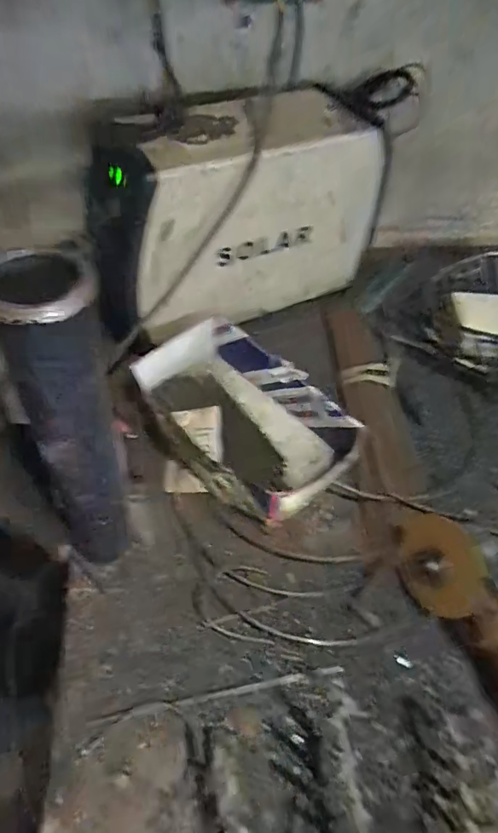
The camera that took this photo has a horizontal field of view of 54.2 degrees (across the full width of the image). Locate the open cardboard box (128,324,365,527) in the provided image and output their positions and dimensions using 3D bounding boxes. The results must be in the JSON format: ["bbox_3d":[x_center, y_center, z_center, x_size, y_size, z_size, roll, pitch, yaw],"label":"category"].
[{"bbox_3d":[-0.009,0.001,0.527,0.143,0.066,0.232,-32,60,-26],"label":"open cardboard box"}]

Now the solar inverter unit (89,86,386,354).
[{"bbox_3d":[-0.025,-0.233,0.584,0.314,0.212,0.150,-18,55,-16],"label":"solar inverter unit"}]

